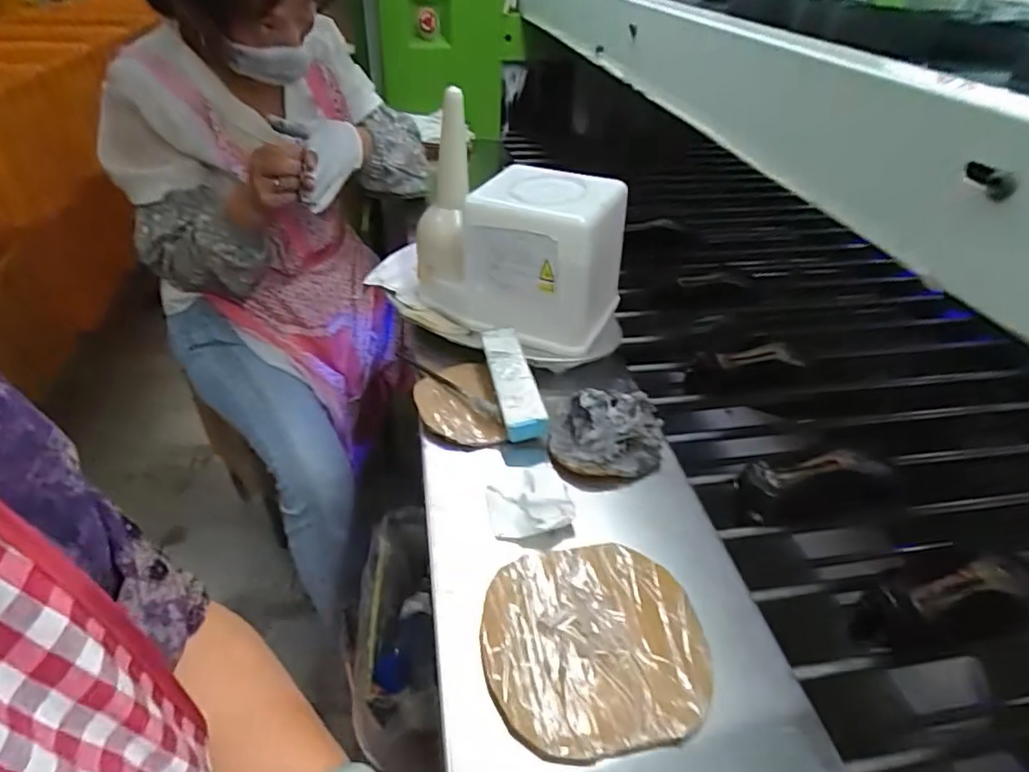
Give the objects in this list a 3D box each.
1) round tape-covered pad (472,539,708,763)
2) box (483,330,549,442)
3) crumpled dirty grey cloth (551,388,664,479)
[{"bbox_3d":[0.056,0.182,0.408,0.152,0.031,0.142,1,38,-1],"label":"round tape-covered pad"},{"bbox_3d":[-0.003,-0.008,0.590,0.040,0.026,0.134,-8,52,-13],"label":"box"},{"bbox_3d":[0.092,0.047,0.552,0.112,0.068,0.085,2,38,1],"label":"crumpled dirty grey cloth"}]

